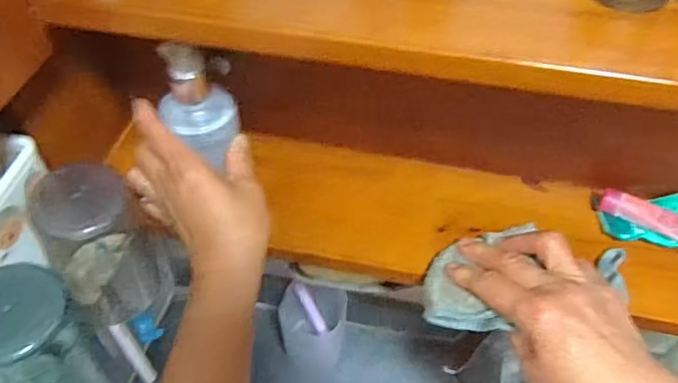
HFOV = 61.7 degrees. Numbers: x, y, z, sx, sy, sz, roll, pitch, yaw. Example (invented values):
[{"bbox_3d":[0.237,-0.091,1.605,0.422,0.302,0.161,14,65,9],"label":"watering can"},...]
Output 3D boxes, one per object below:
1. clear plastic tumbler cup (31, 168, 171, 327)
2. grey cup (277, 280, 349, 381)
[{"bbox_3d":[-0.163,0.047,0.407,0.061,0.137,0.061,0,49,0],"label":"clear plastic tumbler cup"},{"bbox_3d":[-0.032,0.168,0.673,0.071,0.104,0.072,0,49,0],"label":"grey cup"}]

